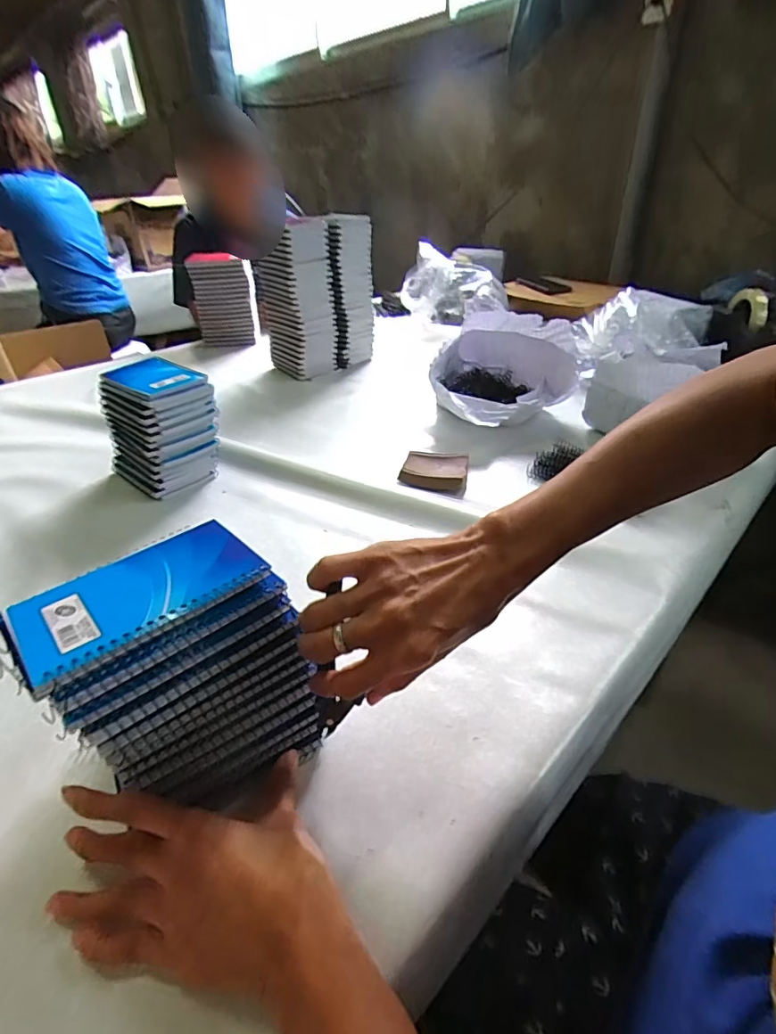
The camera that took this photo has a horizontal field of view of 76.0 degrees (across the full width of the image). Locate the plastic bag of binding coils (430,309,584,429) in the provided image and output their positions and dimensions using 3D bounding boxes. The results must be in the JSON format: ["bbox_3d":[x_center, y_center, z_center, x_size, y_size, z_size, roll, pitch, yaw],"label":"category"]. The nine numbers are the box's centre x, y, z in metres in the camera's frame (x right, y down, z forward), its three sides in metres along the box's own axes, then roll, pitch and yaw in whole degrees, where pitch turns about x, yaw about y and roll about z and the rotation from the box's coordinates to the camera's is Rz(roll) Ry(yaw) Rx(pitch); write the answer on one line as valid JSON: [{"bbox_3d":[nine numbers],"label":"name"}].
[{"bbox_3d":[0.188,-0.238,0.820,0.230,0.124,0.249,8,36,16],"label":"plastic bag of binding coils"}]

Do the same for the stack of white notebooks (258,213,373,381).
[{"bbox_3d":[-0.150,-0.469,1.059,0.127,0.281,0.220,25,42,36],"label":"stack of white notebooks"}]

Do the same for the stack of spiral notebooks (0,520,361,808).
[{"bbox_3d":[-0.131,0.103,0.327,0.121,0.136,0.134,26,44,35],"label":"stack of spiral notebooks"}]

